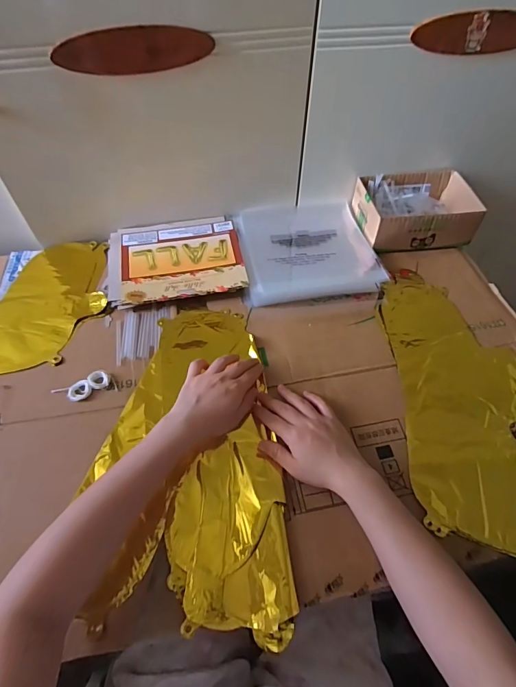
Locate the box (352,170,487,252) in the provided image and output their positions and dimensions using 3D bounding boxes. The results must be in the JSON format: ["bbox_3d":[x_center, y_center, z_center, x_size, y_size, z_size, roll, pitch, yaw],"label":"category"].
[{"bbox_3d":[0.275,-0.236,0.683,0.193,0.056,0.132,-6,57,-5],"label":"box"}]

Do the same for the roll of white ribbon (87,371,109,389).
[{"bbox_3d":[-0.208,0.048,0.514,0.024,0.013,0.023,0,56,-1],"label":"roll of white ribbon"}]

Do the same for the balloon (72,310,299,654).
[{"bbox_3d":[-0.090,0.133,0.485,0.217,0.031,0.402,-10,56,-7],"label":"balloon"}]

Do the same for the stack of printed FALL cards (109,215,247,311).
[{"bbox_3d":[-0.134,-0.137,0.635,0.210,0.017,0.174,-10,57,-7],"label":"stack of printed FALL cards"}]

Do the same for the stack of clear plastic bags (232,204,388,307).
[{"bbox_3d":[0.079,-0.165,0.660,0.215,0.018,0.219,-6,57,-5],"label":"stack of clear plastic bags"}]

